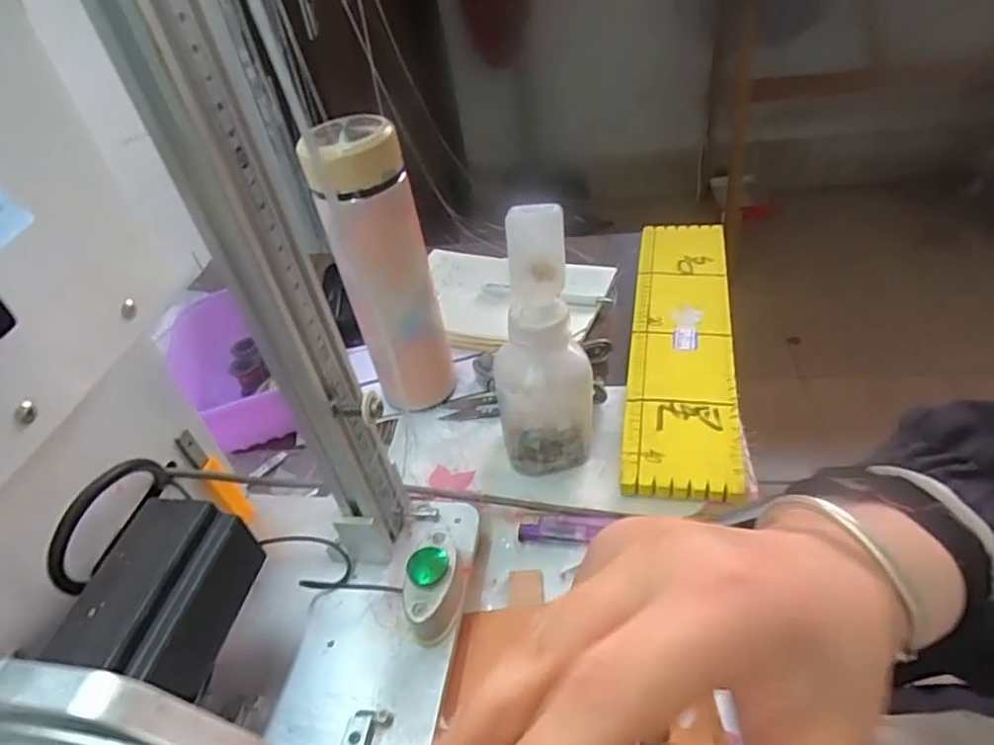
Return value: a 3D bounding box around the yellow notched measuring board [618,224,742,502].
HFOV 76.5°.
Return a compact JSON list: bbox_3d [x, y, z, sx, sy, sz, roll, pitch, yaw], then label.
[{"bbox_3d":[0.157,-0.033,0.535,0.080,0.012,0.339,4,43,13],"label":"yellow notched measuring board"}]

